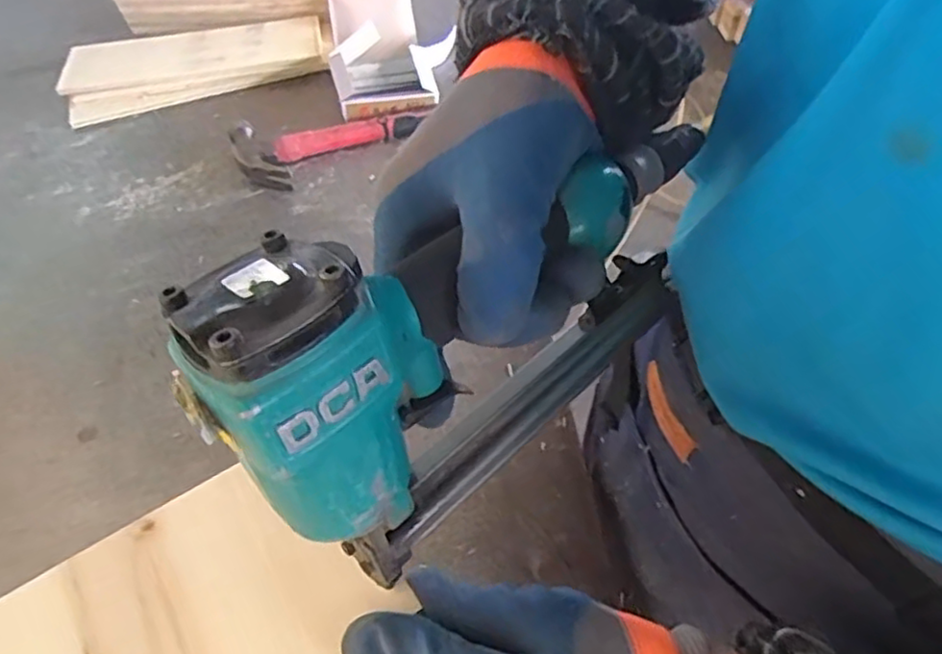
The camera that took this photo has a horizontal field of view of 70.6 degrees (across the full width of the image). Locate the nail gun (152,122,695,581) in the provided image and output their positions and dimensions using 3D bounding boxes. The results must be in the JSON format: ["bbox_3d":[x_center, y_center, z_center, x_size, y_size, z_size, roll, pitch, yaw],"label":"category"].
[{"bbox_3d":[0.006,-0.008,0.278,0.065,0.142,0.227,36,61,26],"label":"nail gun"}]

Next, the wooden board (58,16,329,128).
[{"bbox_3d":[-0.382,-0.376,0.930,0.342,0.031,0.161,-17,53,-12],"label":"wooden board"}]

